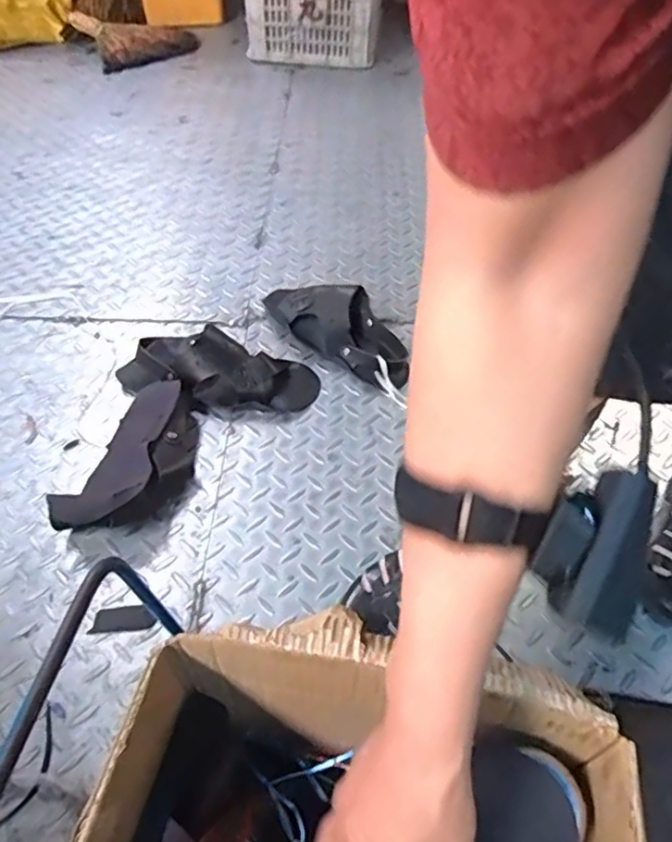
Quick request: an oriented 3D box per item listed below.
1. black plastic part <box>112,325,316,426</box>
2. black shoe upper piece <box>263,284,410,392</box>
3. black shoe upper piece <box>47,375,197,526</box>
[{"bbox_3d":[-0.172,-0.075,0.871,0.284,0.070,0.116,10,51,6],"label":"black plastic part"},{"bbox_3d":[-0.003,-0.148,0.929,0.268,0.079,0.090,29,56,20],"label":"black shoe upper piece"},{"bbox_3d":[-0.249,0.040,0.773,0.117,0.064,0.246,12,51,7],"label":"black shoe upper piece"}]

